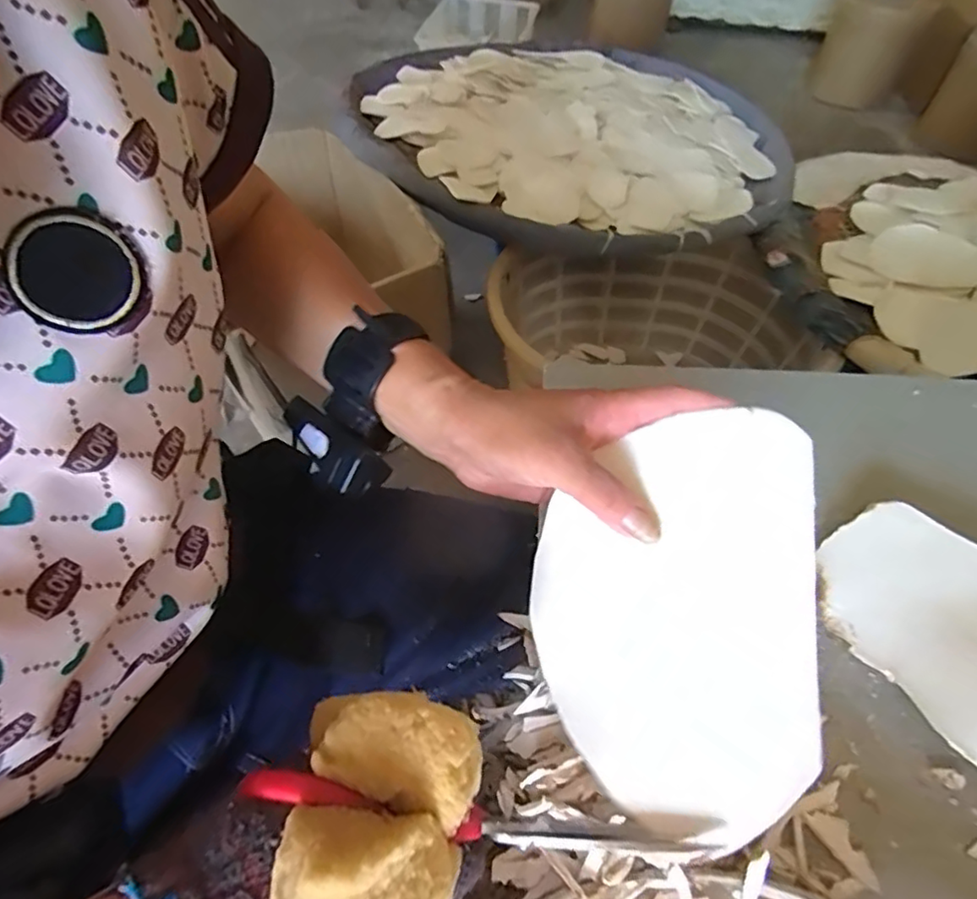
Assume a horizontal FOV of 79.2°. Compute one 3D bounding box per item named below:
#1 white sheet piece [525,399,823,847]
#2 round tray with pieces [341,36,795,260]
[{"bbox_3d":[0.085,0.068,0.277,0.124,0.013,0.187,6,68,13],"label":"white sheet piece"},{"bbox_3d":[0.170,-0.690,1.260,0.872,0.088,0.874,1,53,-1],"label":"round tray with pieces"}]

